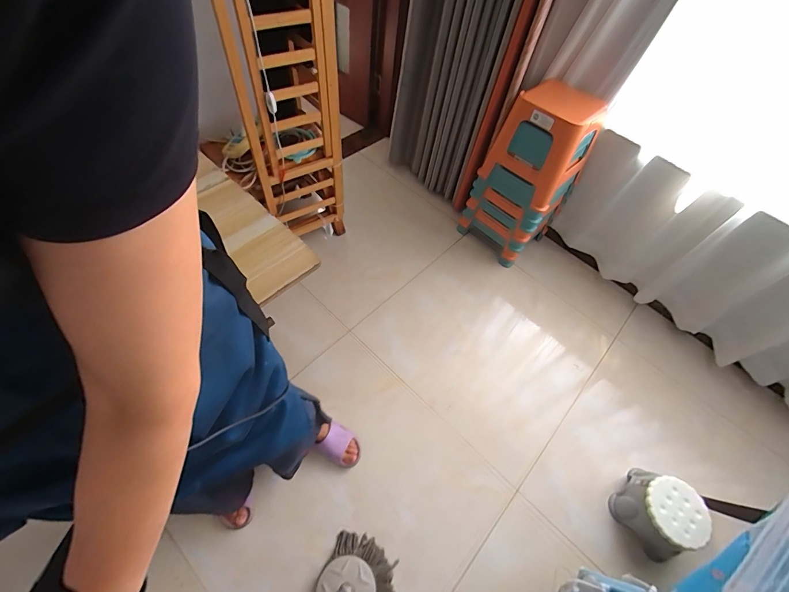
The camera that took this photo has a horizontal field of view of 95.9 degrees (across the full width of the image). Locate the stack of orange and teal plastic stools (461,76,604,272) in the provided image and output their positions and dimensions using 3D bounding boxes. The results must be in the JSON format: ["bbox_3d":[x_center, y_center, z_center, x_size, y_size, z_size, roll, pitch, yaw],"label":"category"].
[{"bbox_3d":[0.509,-0.449,1.371,0.256,0.599,0.306,-35,66,-25],"label":"stack of orange and teal plastic stools"}]

